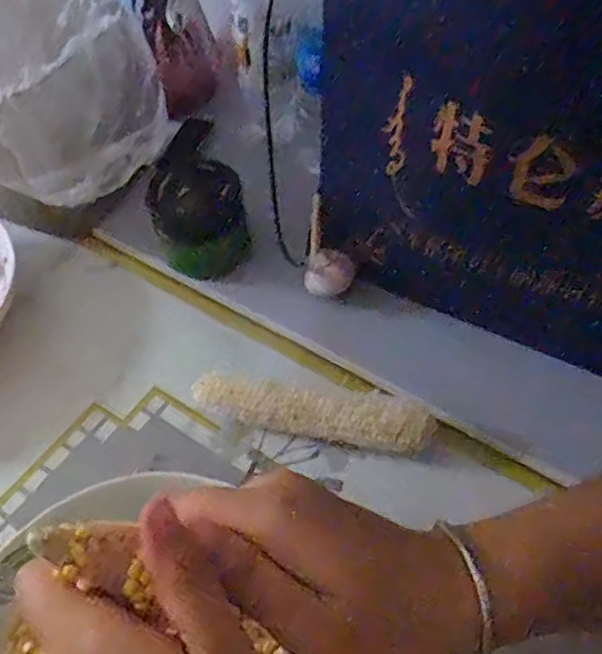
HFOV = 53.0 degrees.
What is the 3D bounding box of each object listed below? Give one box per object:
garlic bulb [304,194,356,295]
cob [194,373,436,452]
[{"bbox_3d":[0.022,-0.051,0.457,0.037,0.059,0.043,3,53,4],"label":"garlic bulb"},{"bbox_3d":[0.006,0.057,0.392,0.152,0.032,0.029,8,53,8],"label":"cob"}]

